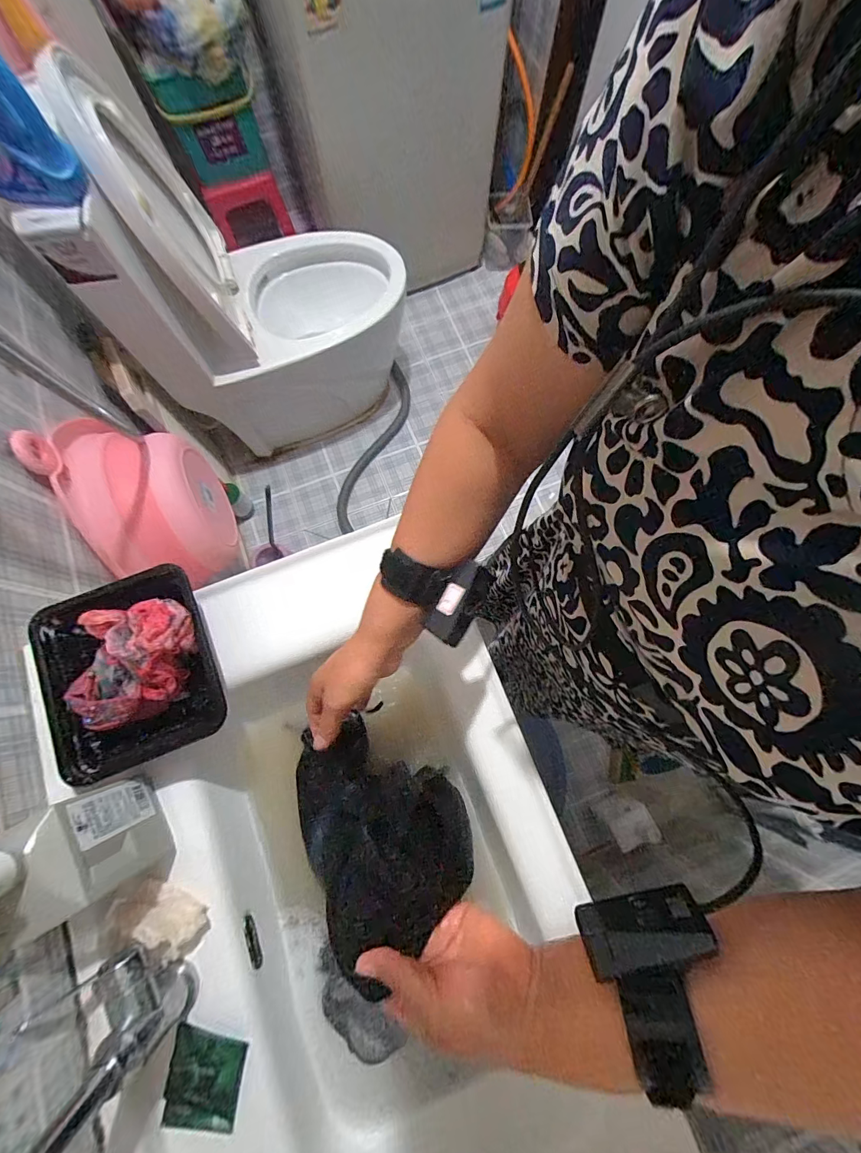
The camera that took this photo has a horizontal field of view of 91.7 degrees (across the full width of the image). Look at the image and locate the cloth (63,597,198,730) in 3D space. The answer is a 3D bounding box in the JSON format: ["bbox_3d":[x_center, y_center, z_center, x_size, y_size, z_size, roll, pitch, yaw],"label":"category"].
[{"bbox_3d":[-0.311,0.089,0.431,0.111,0.058,0.136,5,77,2],"label":"cloth"}]

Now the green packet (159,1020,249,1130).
[{"bbox_3d":[-0.216,0.482,0.399,0.069,0.014,0.074,6,77,2],"label":"green packet"}]

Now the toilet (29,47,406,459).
[{"bbox_3d":[-0.385,-0.707,1.086,0.611,0.763,0.434,-9,77,-2],"label":"toilet"}]

